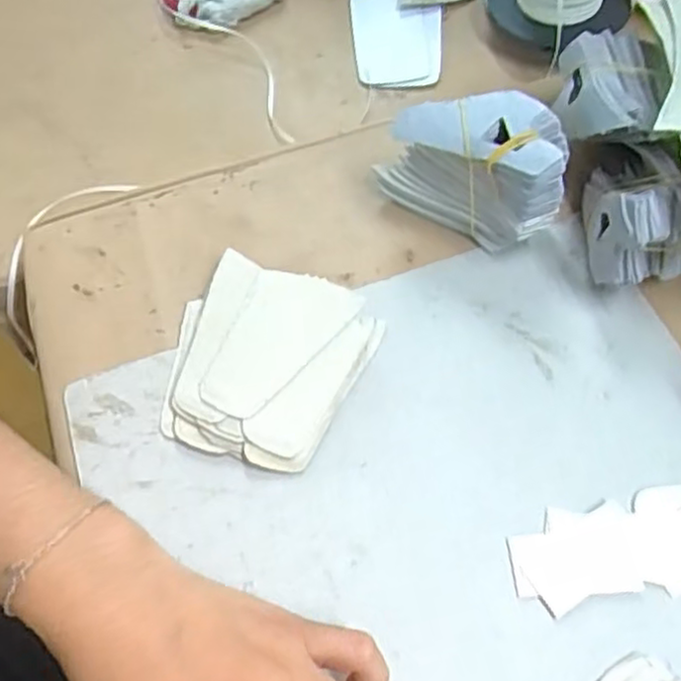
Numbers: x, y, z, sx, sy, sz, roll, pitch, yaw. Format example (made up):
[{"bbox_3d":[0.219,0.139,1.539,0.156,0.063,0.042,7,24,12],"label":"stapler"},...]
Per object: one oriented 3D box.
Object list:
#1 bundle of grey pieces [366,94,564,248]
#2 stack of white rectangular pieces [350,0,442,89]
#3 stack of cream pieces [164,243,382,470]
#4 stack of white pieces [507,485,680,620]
[{"bbox_3d":[0.070,-0.092,0.388,0.098,0.075,0.045,20,63,14],"label":"bundle of grey pieces"},{"bbox_3d":[0.041,-0.228,0.543,0.066,0.009,0.106,0,60,3],"label":"stack of white rectangular pieces"},{"bbox_3d":[-0.041,0.010,0.365,0.093,0.021,0.100,21,63,15],"label":"stack of cream pieces"},{"bbox_3d":[0.131,0.091,0.322,0.109,0.008,0.042,-10,60,-3],"label":"stack of white pieces"}]

